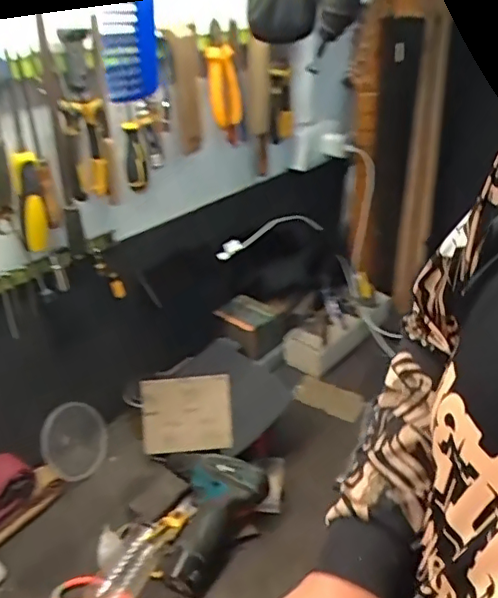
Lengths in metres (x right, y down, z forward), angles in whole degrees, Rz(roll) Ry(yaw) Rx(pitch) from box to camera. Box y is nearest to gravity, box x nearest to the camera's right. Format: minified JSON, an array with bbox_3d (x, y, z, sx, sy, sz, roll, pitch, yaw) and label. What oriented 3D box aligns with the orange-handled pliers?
[{"bbox_3d":[-0.039,-0.316,0.850,0.020,0.180,0.066,20,47,32],"label":"orange-handled pliers"}]

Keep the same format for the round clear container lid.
[{"bbox_3d":[-0.268,0.222,0.887,0.025,0.113,0.118,-7,-20,35],"label":"round clear container lid"}]

